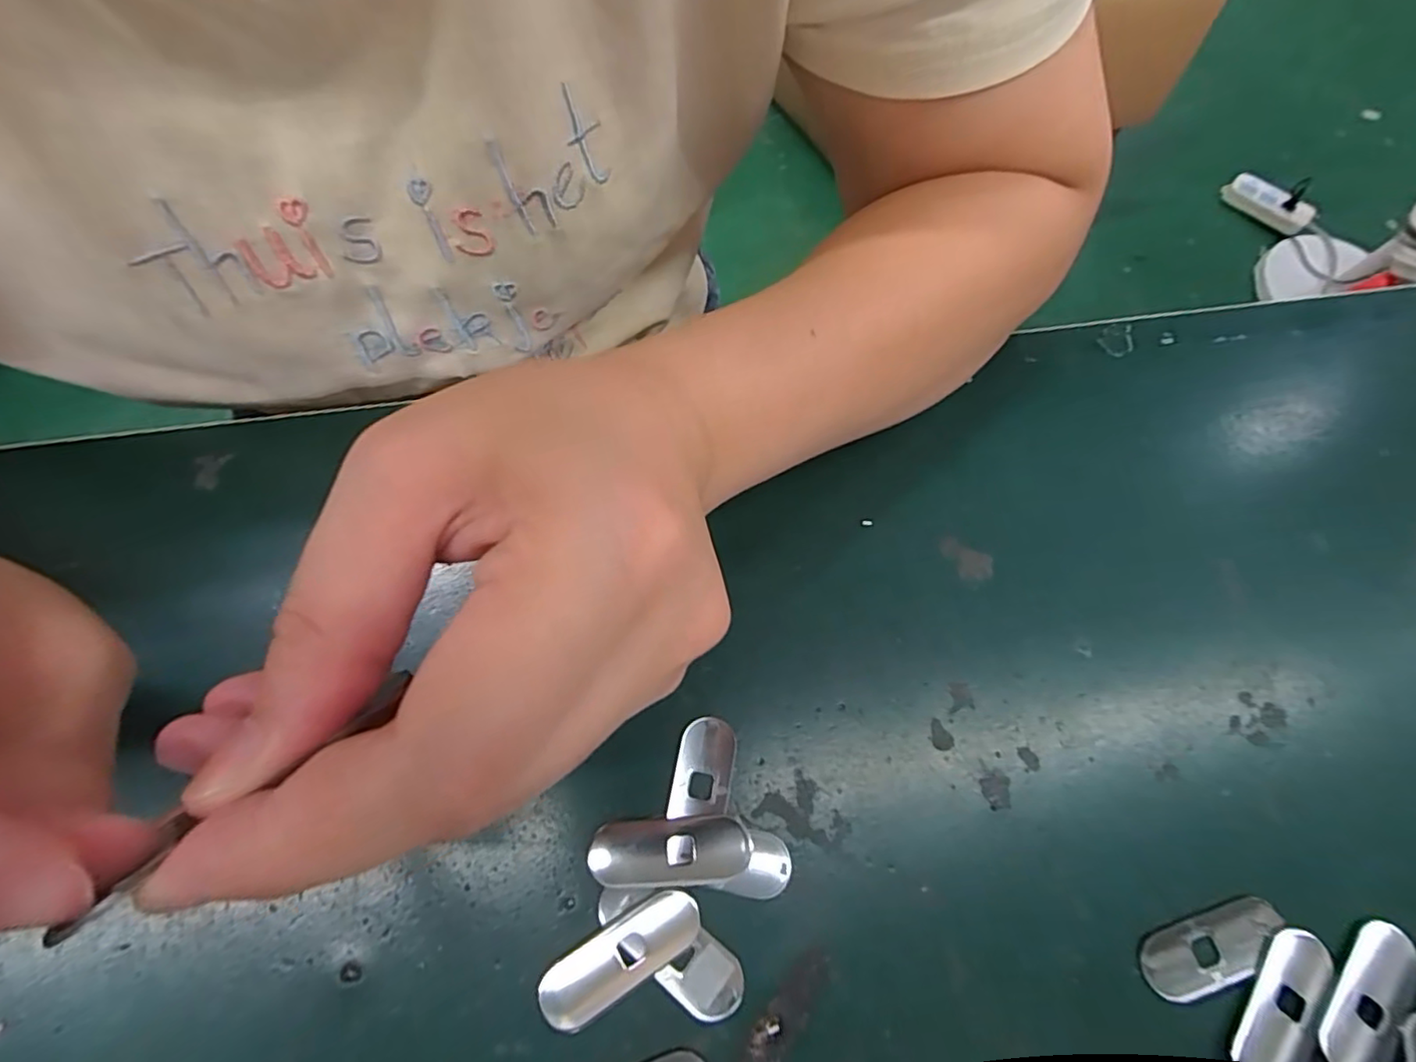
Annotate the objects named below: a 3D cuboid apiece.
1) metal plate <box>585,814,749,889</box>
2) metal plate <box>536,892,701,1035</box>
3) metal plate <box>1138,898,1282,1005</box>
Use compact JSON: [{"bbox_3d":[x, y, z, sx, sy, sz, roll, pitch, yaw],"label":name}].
[{"bbox_3d":[-0.013,0.102,0.194,0.049,0.008,0.019,-4,69,-5],"label":"metal plate"},{"bbox_3d":[-0.026,0.129,0.184,0.051,0.004,0.018,-30,73,-13],"label":"metal plate"},{"bbox_3d":[0.161,0.133,0.192,0.049,0.004,0.019,-18,71,-10],"label":"metal plate"}]

